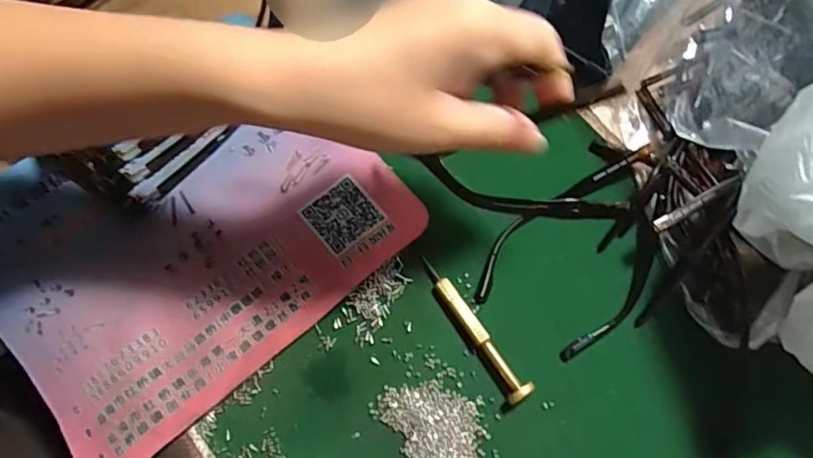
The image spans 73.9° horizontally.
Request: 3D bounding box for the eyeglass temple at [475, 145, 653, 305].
[{"bbox_3d":[0.084,-0.009,0.309,0.130,0.013,0.023,-39,75,-9],"label":"eyeglass temple"}]

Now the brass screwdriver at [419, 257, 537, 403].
[{"bbox_3d":[0.035,0.053,0.292,0.013,0.013,0.089,-35,74,-8],"label":"brass screwdriver"}]

